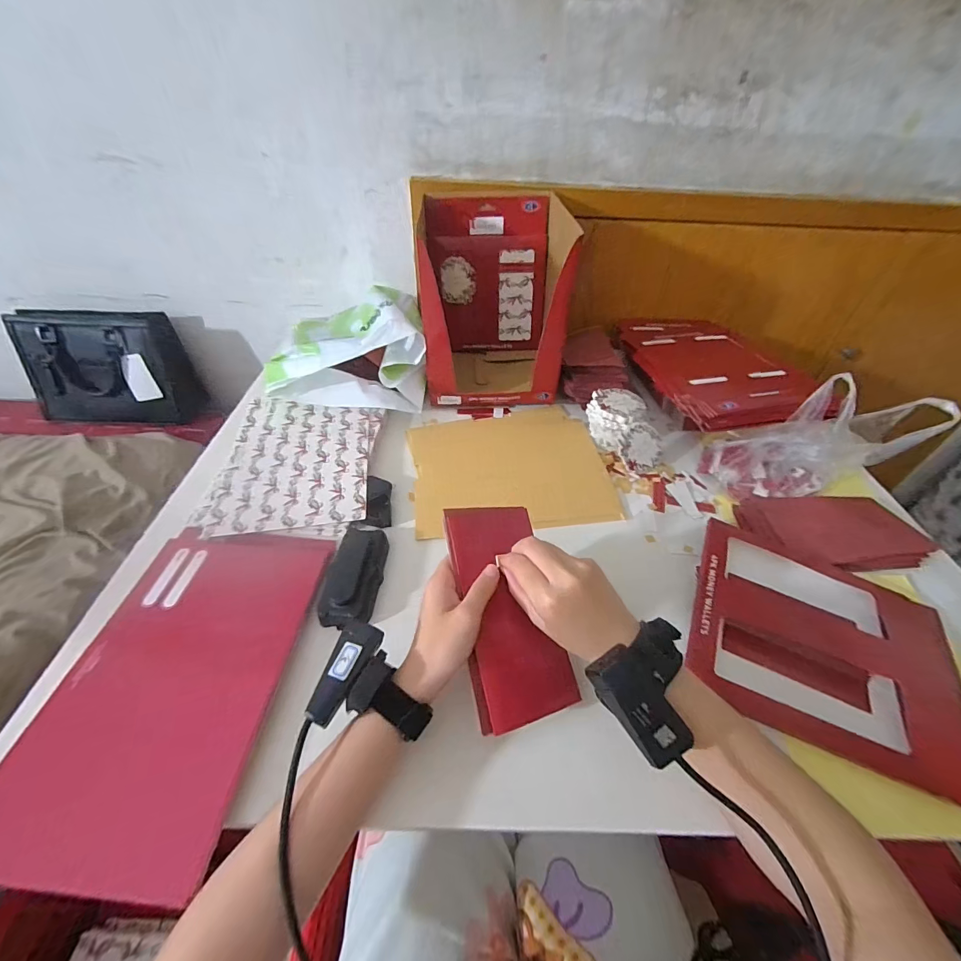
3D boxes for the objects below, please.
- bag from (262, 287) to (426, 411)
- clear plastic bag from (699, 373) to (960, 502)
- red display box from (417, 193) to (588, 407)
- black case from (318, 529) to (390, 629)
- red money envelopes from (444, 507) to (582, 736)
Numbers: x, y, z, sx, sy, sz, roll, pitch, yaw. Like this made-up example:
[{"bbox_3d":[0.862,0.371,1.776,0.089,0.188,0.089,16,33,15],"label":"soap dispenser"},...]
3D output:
[{"bbox_3d":[-0.196,-0.216,0.647,0.225,0.115,0.250,2,43,-1],"label":"bag"},{"bbox_3d":[0.423,-0.062,0.525,0.225,0.142,0.104,-8,44,-11],"label":"clear plastic bag"},{"bbox_3d":[0.020,-0.281,0.643,0.210,0.241,0.240,1,43,-2],"label":"red display box"},{"bbox_3d":[-0.131,0.100,0.428,0.054,0.031,0.111,1,43,-2],"label":"black case"},{"bbox_3d":[0.024,0.108,0.353,0.085,0.022,0.178,-9,71,-13],"label":"red money envelopes"}]

